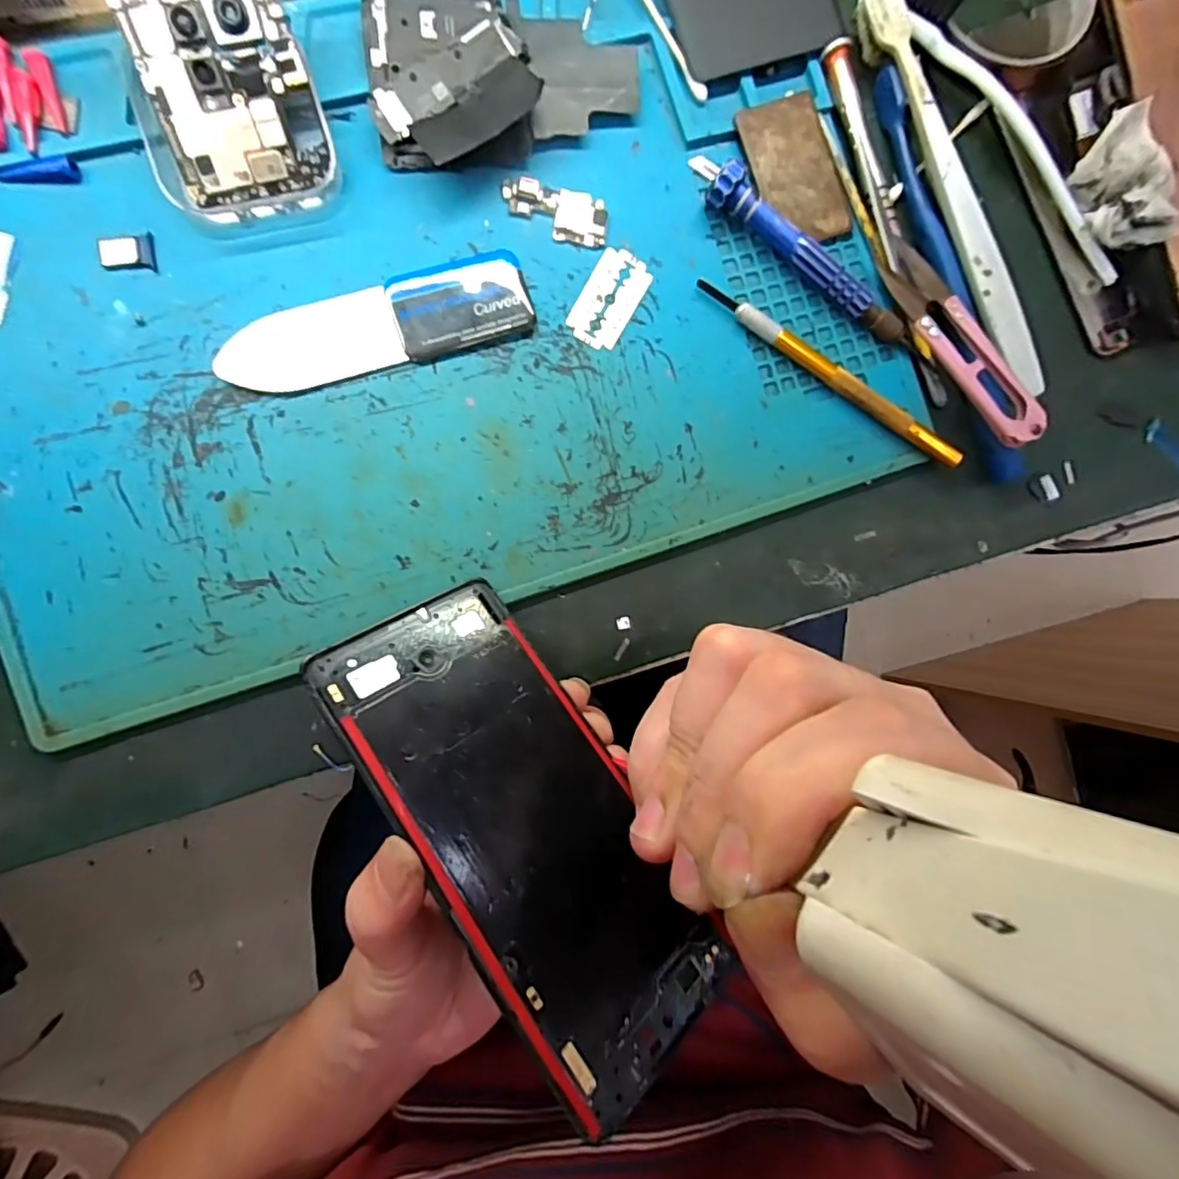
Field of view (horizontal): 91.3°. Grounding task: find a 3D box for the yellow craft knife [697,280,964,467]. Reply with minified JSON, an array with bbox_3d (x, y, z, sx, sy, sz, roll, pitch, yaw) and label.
[{"bbox_3d":[0.104,-0.093,0.248,0.133,0.010,0.009,33,86,-6],"label":"yellow craft knife"}]

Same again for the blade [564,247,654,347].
[{"bbox_3d":[0.009,-0.122,0.239,0.023,0.004,0.042,30,86,-7],"label":"blade"}]

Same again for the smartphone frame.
[{"bbox_3d":[-0.022,0.074,0.191,0.070,0.004,0.160,-28,76,-32],"label":"smartphone frame"}]

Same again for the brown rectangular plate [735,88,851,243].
[{"bbox_3d":[0.088,-0.180,0.248,0.037,0.004,0.059,-20,93,-7],"label":"brown rectangular plate"}]

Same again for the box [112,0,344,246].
[{"bbox_3d":[-0.130,-0.172,0.209,0.060,0.028,0.072,-15,92,-7],"label":"box"}]

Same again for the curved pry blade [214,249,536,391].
[{"bbox_3d":[-0.082,-0.104,0.227,0.119,0.005,0.035,-19,92,-7],"label":"curved pry blade"}]

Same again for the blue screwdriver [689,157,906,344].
[{"bbox_3d":[0.087,-0.142,0.242,0.113,0.016,0.018,39,85,-6],"label":"blue screwdriver"}]

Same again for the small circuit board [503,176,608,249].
[{"bbox_3d":[-0.014,-0.155,0.236,0.043,0.004,0.021,9,89,-7],"label":"small circuit board"}]

